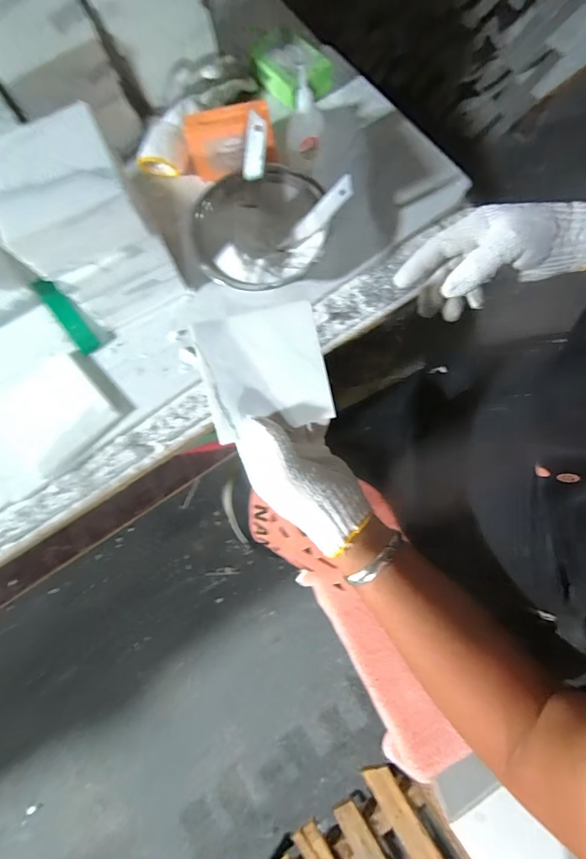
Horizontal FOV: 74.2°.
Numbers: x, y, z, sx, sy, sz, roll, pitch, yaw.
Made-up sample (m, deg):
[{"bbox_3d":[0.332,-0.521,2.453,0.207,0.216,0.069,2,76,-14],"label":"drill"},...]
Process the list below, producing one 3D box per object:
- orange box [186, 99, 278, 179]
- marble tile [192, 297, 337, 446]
[{"bbox_3d":[-0.070,-0.326,0.441,0.096,0.060,0.028,-12,76,-1],"label":"orange box"},{"bbox_3d":[-0.024,-0.047,0.319,0.100,0.006,0.096,-13,102,-3],"label":"marble tile"}]

